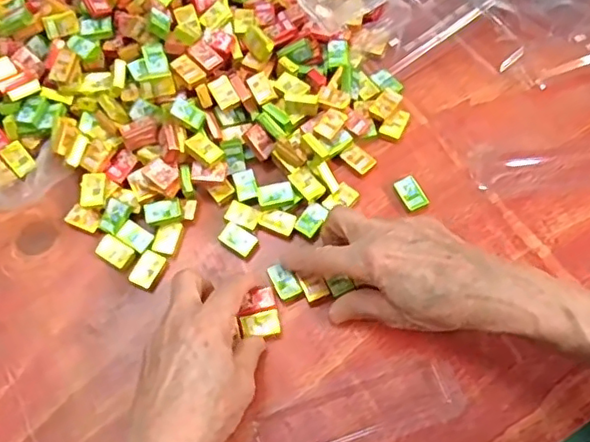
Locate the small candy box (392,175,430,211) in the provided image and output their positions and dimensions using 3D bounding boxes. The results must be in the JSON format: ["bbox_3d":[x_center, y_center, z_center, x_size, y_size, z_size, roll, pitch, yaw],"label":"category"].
[{"bbox_3d":[0.085,-0.020,0.435,0.017,0.008,0.026,-26,68,-9],"label":"small candy box"}]

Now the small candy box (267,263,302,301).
[{"bbox_3d":[-0.008,0.043,0.413,0.015,0.008,0.025,-29,68,-10],"label":"small candy box"}]

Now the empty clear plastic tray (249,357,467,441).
[{"bbox_3d":[0.039,0.126,0.377,0.137,0.008,0.038,-17,66,-6],"label":"empty clear plastic tray"}]

